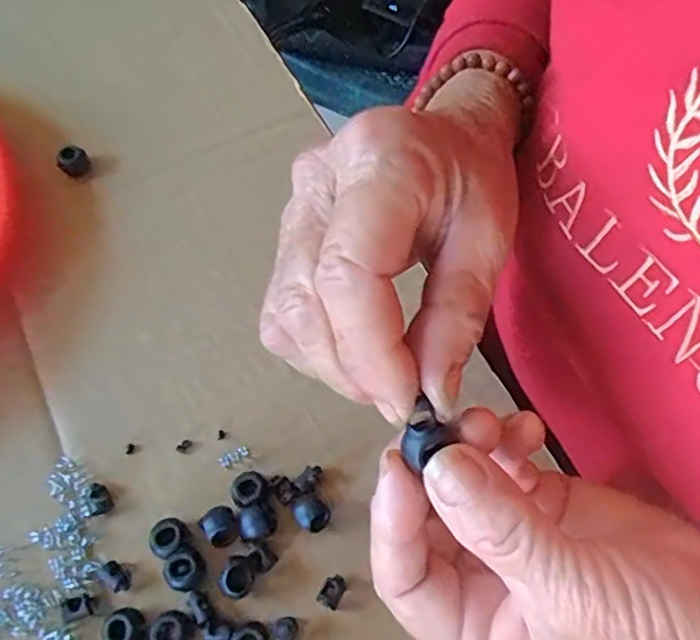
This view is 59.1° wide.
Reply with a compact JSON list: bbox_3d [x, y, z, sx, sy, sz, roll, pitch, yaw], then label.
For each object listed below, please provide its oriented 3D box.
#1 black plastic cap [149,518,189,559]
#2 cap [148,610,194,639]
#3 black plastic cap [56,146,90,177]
[{"bbox_3d":[-0.073,0.089,0.251,0.016,0.012,0.014,-30,67,-17],"label":"black plastic cap"},{"bbox_3d":[-0.068,0.118,0.233,0.015,0.008,0.015,1,62,-2],"label":"cap"},{"bbox_3d":[-0.151,-0.087,0.337,0.015,0.009,0.016,1,62,-2],"label":"black plastic cap"}]

